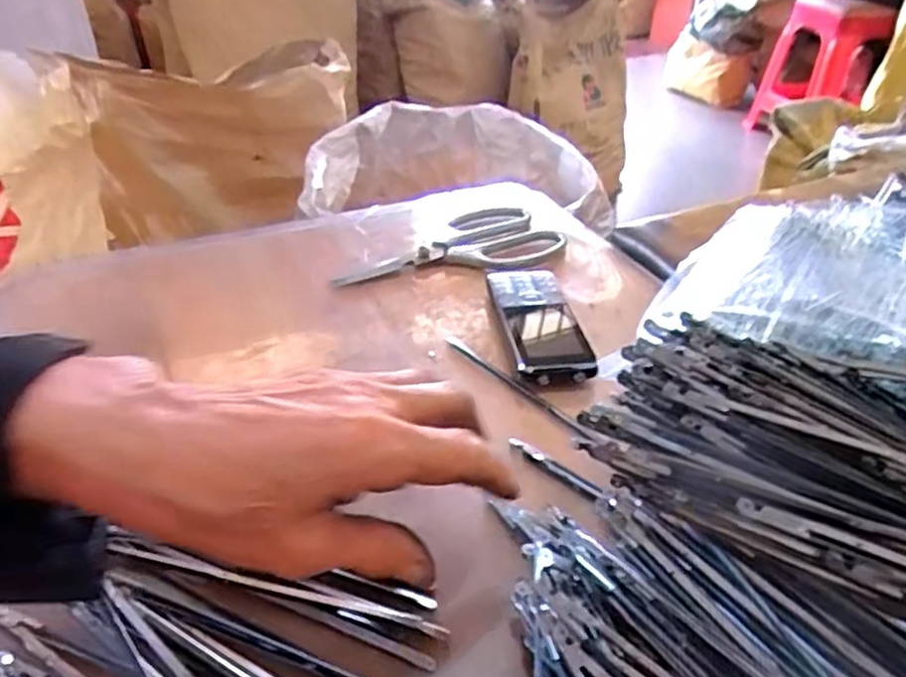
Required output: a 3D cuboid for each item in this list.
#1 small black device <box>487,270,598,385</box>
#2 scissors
[{"bbox_3d":[0.059,-0.013,0.490,0.051,0.019,0.123,-7,33,-3],"label":"small black device"},{"bbox_3d":[-0.008,-0.073,0.586,0.192,0.013,0.088,-17,38,-26],"label":"scissors"}]

